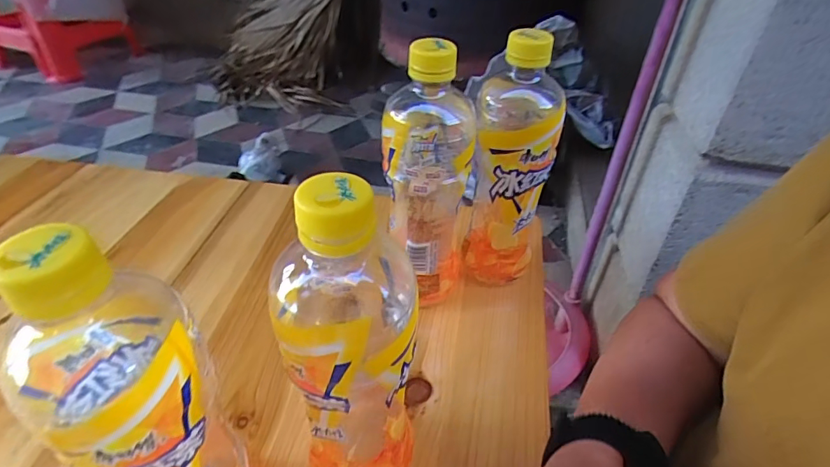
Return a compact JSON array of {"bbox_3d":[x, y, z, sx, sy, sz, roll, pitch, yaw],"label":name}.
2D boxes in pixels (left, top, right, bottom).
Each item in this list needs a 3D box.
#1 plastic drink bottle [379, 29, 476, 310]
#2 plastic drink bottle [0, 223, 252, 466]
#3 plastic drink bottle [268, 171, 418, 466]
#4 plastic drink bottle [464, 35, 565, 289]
[{"bbox_3d":[0.010,-0.040,0.364,0.066,0.198,0.065,6,38,5],"label":"plastic drink bottle"},{"bbox_3d":[-0.121,0.091,0.225,0.057,0.223,0.066,-28,48,-33],"label":"plastic drink bottle"},{"bbox_3d":[-0.031,0.061,0.235,0.060,0.192,0.056,0,38,-3],"label":"plastic drink bottle"},{"bbox_3d":[0.078,-0.056,0.389,0.065,0.202,0.069,7,41,5],"label":"plastic drink bottle"}]

